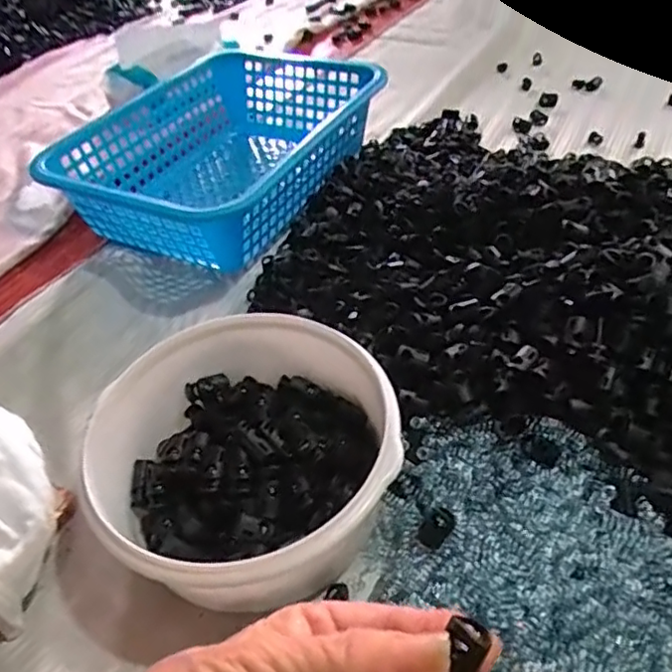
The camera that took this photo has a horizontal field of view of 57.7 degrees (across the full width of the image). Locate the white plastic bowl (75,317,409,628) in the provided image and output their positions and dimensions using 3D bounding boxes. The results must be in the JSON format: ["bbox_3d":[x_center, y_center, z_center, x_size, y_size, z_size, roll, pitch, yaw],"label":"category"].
[{"bbox_3d":[-0.049,0.064,0.330,0.152,0.068,0.153,-3,44,3],"label":"white plastic bowl"}]

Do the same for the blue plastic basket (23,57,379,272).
[{"bbox_3d":[-0.099,-0.177,0.584,0.228,0.077,0.306,24,51,27],"label":"blue plastic basket"}]

